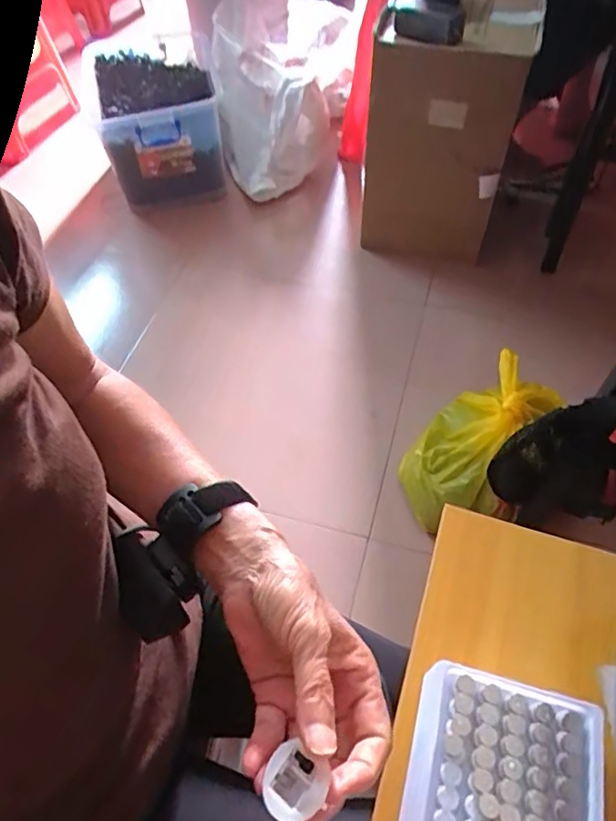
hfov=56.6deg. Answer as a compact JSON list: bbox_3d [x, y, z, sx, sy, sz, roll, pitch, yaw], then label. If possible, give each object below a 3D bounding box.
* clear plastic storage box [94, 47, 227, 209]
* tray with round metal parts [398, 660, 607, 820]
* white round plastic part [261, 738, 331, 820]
[{"bbox_3d":[-0.346,-0.672,1.366,0.257,0.236,0.367,-11,54,-5],"label":"clear plastic storage box"},{"bbox_3d":[0.108,0.220,0.317,0.105,0.021,0.128,12,55,12],"label":"tray with round metal parts"},{"bbox_3d":[-0.007,0.169,0.259,0.029,0.010,0.026,-34,59,-20],"label":"white round plastic part"}]

